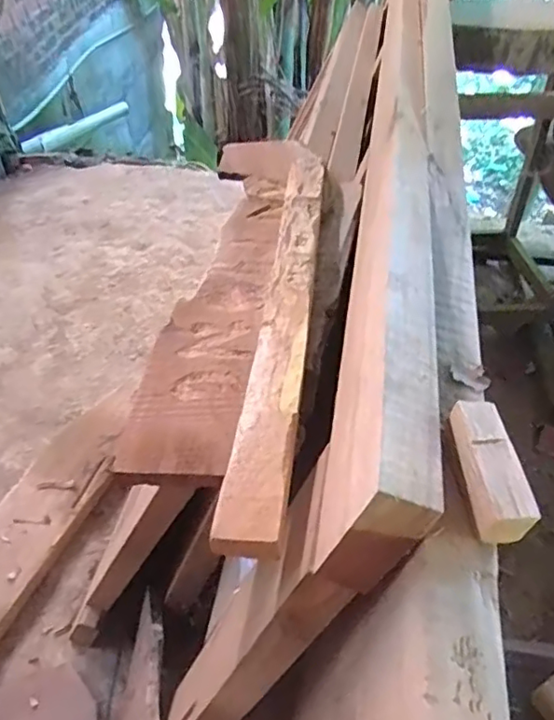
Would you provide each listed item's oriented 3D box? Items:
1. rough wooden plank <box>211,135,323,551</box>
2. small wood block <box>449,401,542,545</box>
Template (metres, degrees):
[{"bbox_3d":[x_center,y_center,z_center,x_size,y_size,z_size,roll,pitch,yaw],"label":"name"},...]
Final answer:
[{"bbox_3d":[0.011,-0.064,0.556,0.045,0.032,0.551,5,45,4],"label":"rough wooden plank"},{"bbox_3d":[0.108,0.055,0.305,0.030,0.023,0.071,-2,56,-6],"label":"small wood block"}]

